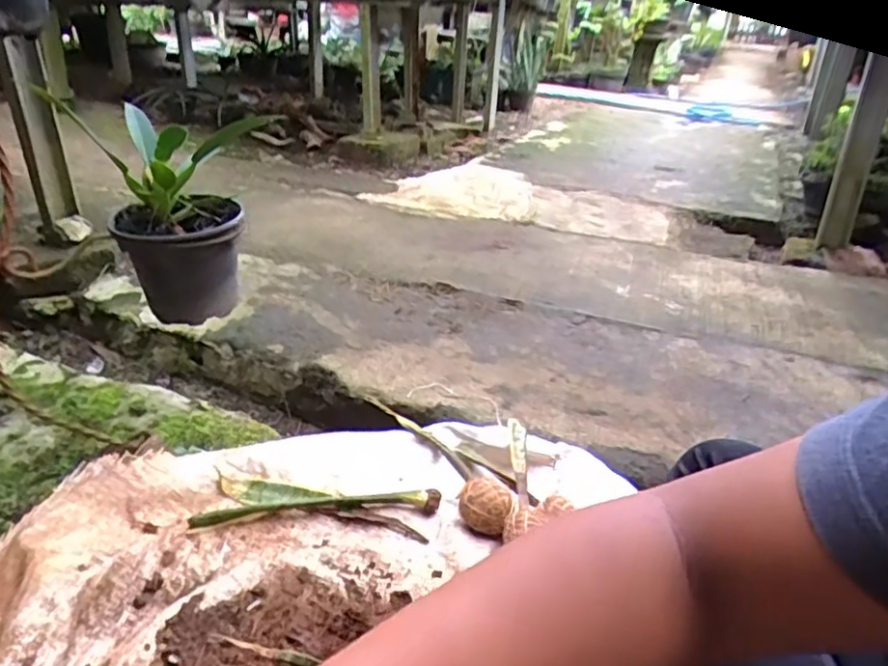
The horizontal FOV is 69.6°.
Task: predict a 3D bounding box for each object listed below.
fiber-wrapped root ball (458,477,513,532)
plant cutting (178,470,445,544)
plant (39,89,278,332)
[{"bbox_3d":[0.051,0.211,0.794,0.062,0.055,0.066,3,28,-2],"label":"fiber-wrapped root ball"},{"bbox_3d":[-0.154,0.216,0.796,0.285,0.022,0.093,5,28,1],"label":"plant cutting"},{"bbox_3d":[-0.341,-0.141,0.822,0.165,0.216,0.159,6,28,4],"label":"plant"}]

